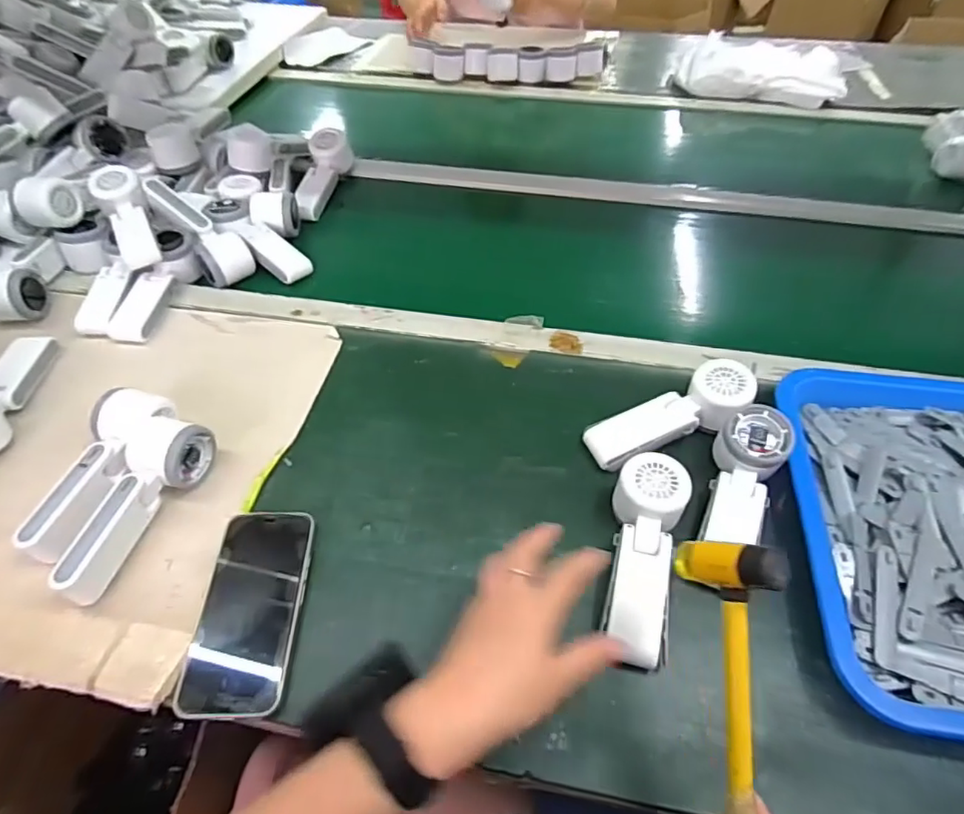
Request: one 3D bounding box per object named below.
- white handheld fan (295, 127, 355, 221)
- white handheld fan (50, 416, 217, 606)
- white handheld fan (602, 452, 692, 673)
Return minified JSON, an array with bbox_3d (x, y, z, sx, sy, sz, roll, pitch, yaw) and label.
[{"bbox_3d":[-0.236,-0.343,0.843,0.061,0.054,0.162,2,51,3],"label":"white handheld fan"},{"bbox_3d":[-0.310,0.082,0.499,0.061,0.052,0.169,15,53,14],"label":"white handheld fan"},{"bbox_3d":[0.130,0.117,0.460,0.056,0.049,0.164,11,52,10],"label":"white handheld fan"}]

